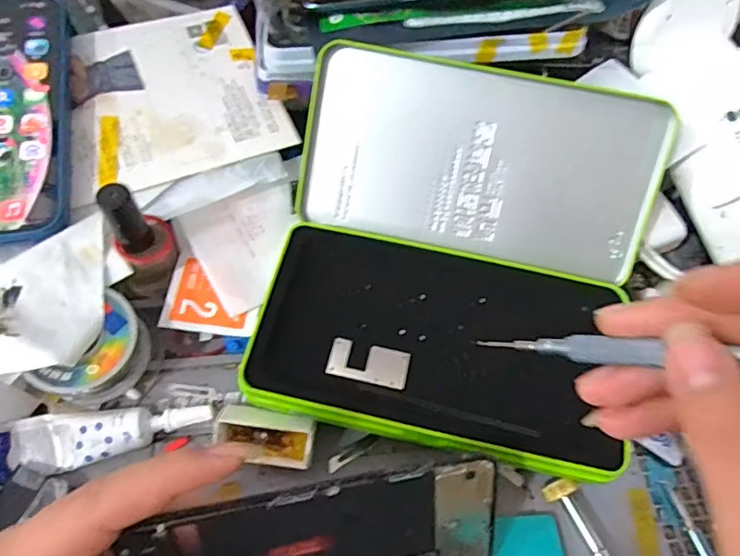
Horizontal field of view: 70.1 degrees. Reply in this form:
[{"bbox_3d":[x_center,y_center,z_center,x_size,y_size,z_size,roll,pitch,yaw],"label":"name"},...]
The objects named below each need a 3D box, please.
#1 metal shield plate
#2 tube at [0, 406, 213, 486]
[{"bbox_3d":[0.000,0.043,0.268,0.040,0.004,0.020,13,60,3],"label":"metal shield plate"},{"bbox_3d":[-0.136,0.074,0.256,0.109,0.019,0.028,-13,62,-11],"label":"tube"}]

